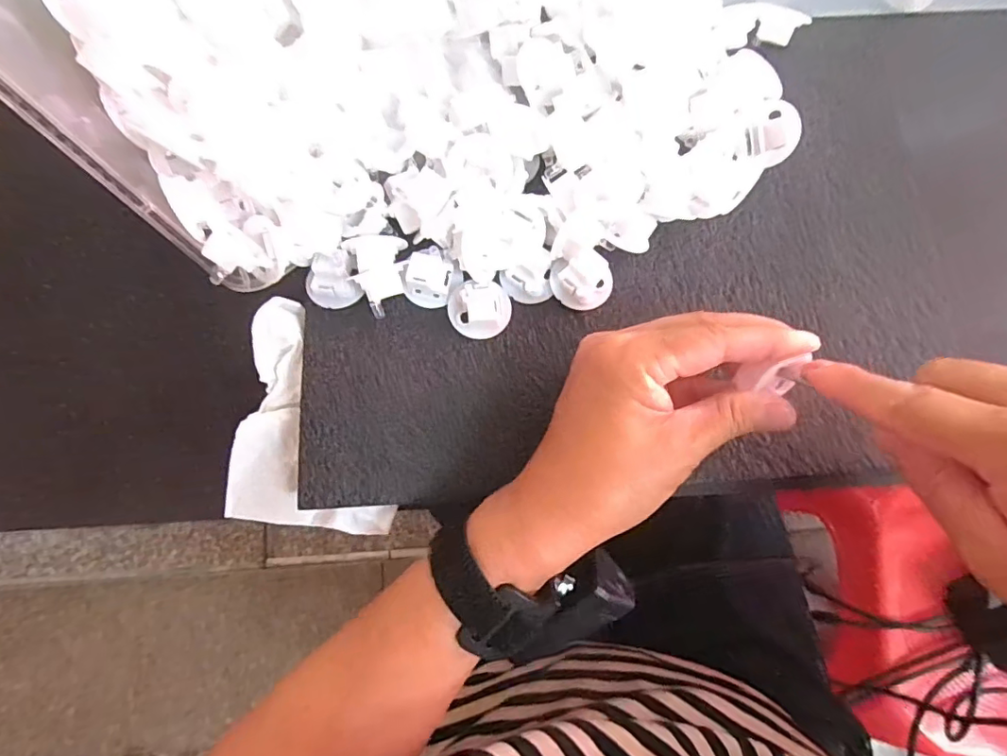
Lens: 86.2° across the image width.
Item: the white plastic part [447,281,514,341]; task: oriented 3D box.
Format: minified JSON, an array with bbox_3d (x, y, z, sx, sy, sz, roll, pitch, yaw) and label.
[{"bbox_3d":[-0.012,-0.036,0.281,0.032,0.013,0.030,-17,78,-2],"label":"white plastic part"}]

